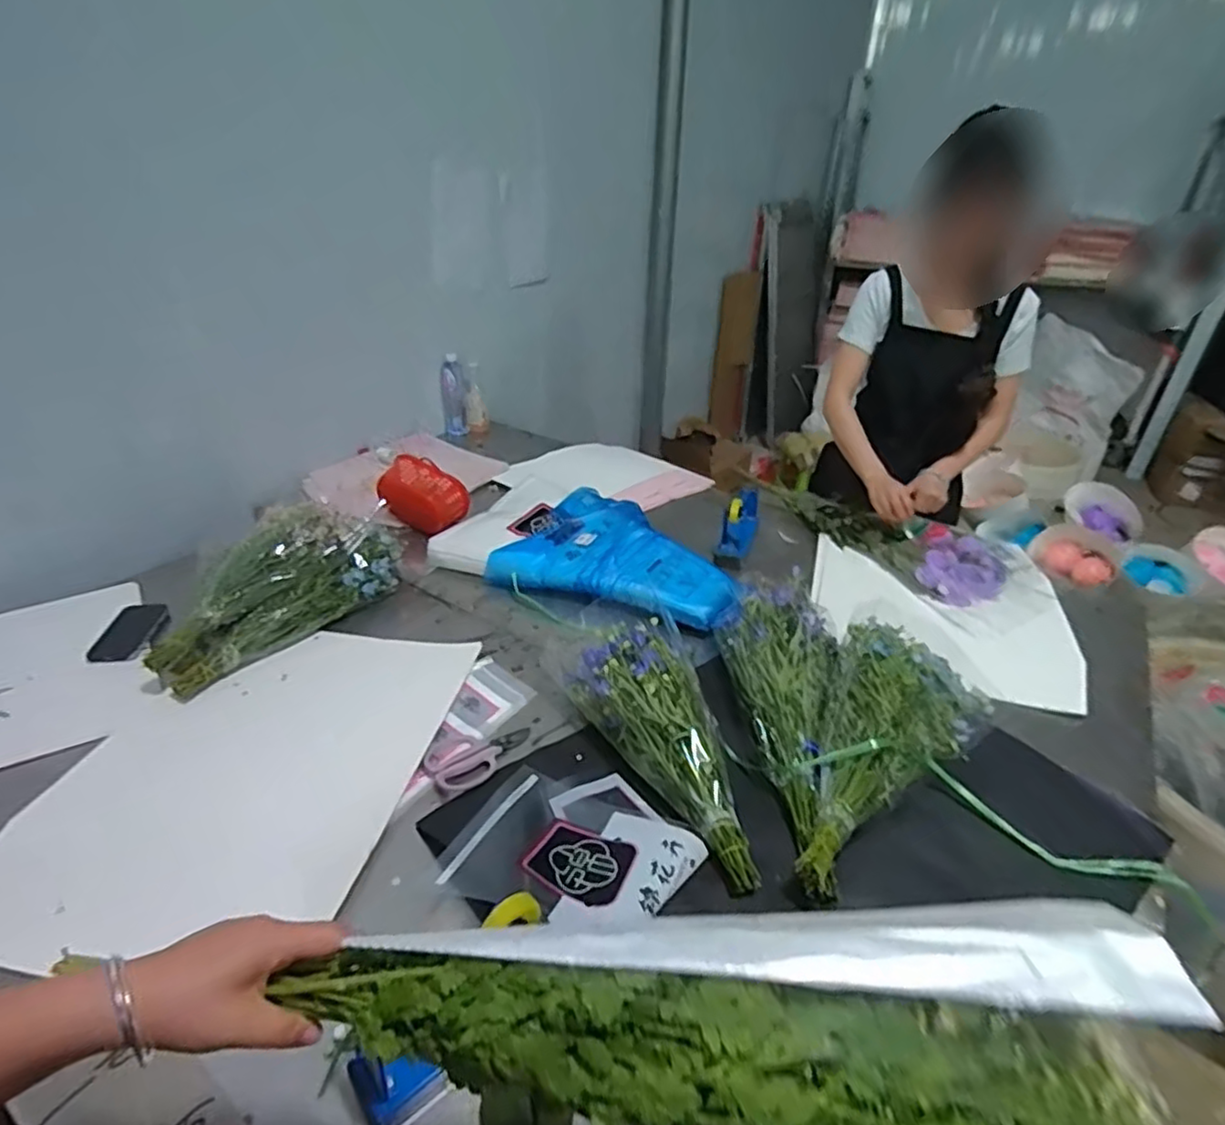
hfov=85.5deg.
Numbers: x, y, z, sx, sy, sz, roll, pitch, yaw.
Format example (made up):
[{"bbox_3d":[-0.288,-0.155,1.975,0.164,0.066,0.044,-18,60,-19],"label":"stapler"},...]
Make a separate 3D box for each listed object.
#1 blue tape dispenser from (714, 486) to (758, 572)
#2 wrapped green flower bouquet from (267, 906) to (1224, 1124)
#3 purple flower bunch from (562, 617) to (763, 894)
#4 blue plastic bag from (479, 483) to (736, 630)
[{"bbox_3d":[0.275,-0.075,1.456,0.071,0.155,0.217,12,34,16],"label":"blue tape dispenser"},{"bbox_3d":[0.049,0.271,0.380,0.495,0.082,0.131,0,32,8],"label":"wrapped green flower bouquet"},{"bbox_3d":[0.087,0.258,0.921,0.159,0.126,0.405,-14,48,-23],"label":"purple flower bunch"},{"bbox_3d":[0.029,-0.013,1.342,0.476,0.092,0.293,12,34,16],"label":"blue plastic bag"}]

